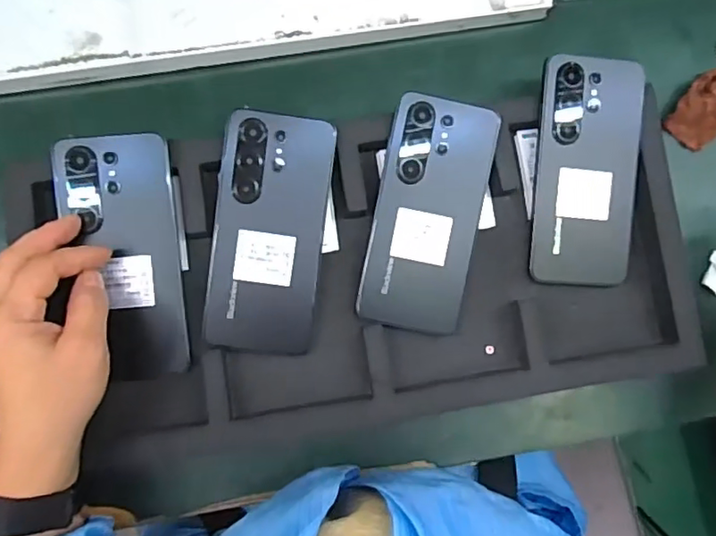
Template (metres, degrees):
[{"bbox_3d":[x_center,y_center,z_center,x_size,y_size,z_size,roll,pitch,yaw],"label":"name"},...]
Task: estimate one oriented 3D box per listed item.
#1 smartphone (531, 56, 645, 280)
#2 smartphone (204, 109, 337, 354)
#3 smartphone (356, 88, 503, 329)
[{"bbox_3d":[0.172,-0.071,0.426,0.076,0.007,0.165,2,93,-5],"label":"smartphone"},{"bbox_3d":[-0.062,-0.024,0.404,0.077,0.006,0.165,7,92,-9],"label":"smartphone"},{"bbox_3d":[0.052,-0.039,0.414,0.079,0.005,0.165,11,92,-5],"label":"smartphone"}]

